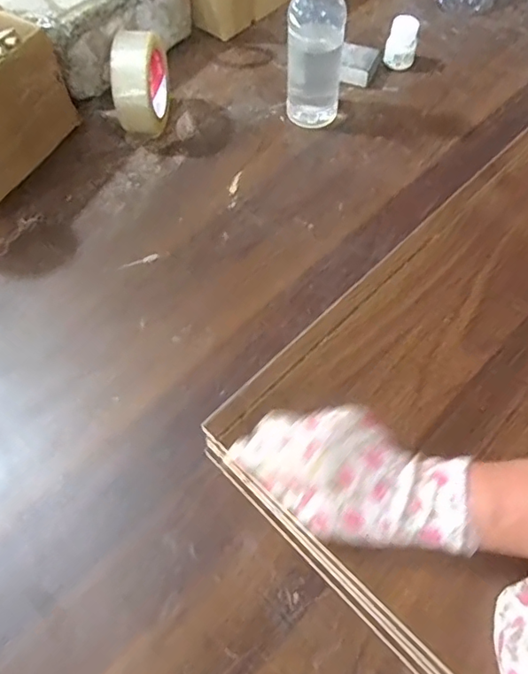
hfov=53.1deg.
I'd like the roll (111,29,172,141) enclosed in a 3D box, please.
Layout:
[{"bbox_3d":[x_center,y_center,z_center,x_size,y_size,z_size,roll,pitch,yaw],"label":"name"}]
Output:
[{"bbox_3d":[-0.143,-0.302,0.630,0.045,0.106,0.112,4,60,2],"label":"roll"}]

